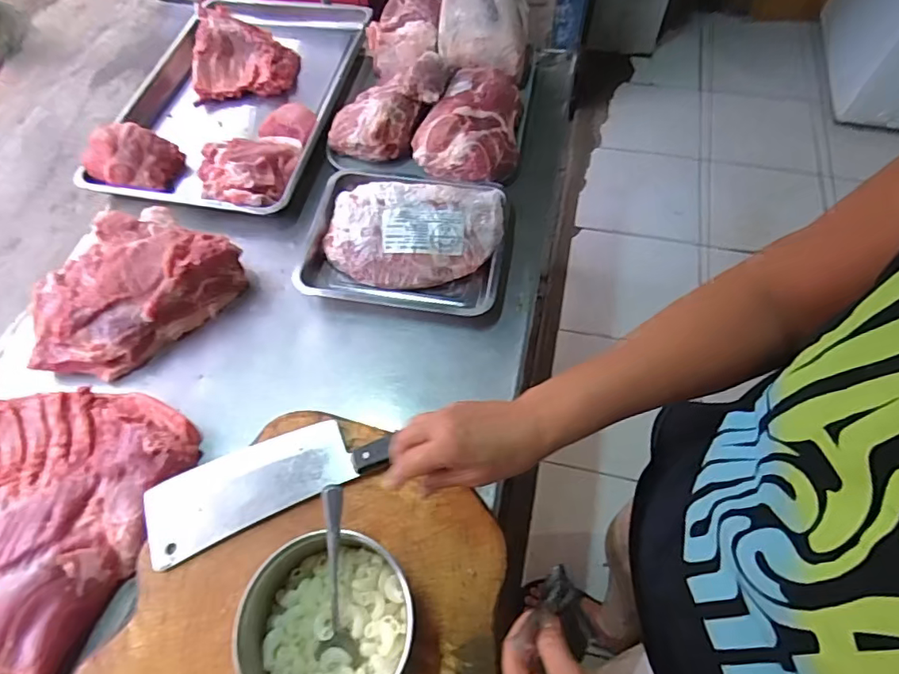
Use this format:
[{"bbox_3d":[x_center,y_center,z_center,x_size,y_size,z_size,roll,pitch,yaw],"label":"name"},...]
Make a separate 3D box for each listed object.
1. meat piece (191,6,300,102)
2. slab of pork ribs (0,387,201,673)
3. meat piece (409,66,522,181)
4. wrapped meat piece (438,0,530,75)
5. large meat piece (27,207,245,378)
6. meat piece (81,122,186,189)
[{"bbox_3d":[-0.409,-0.565,1.058,0.197,0.081,0.193,0,60,1],"label":"meat piece"},{"bbox_3d":[-0.509,0.219,0.632,0.301,0.061,0.333,11,60,7],"label":"slab of pork ribs"},{"bbox_3d":[0.052,-0.378,0.913,0.163,0.075,0.262,18,62,11],"label":"meat piece"},{"bbox_3d":[0.066,-0.588,0.975,0.164,0.106,0.177,2,60,2],"label":"wrapped meat piece"},{"bbox_3d":[-0.480,-0.073,0.781,0.212,0.078,0.295,35,66,19],"label":"large meat piece"},{"bbox_3d":[-0.548,-0.311,0.919,0.124,0.084,0.127,12,60,8],"label":"meat piece"}]

